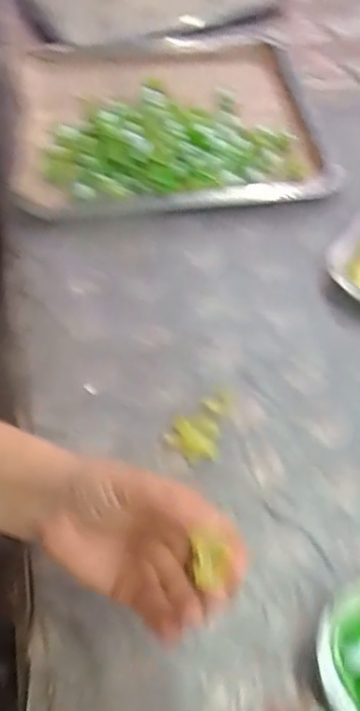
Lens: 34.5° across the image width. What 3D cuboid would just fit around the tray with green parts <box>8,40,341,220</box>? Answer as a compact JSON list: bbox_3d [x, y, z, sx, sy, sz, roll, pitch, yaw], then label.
[{"bbox_3d":[-0.017,-0.259,0.615,0.314,0.043,0.283,-7,59,-4],"label":"tray with green parts"}]

